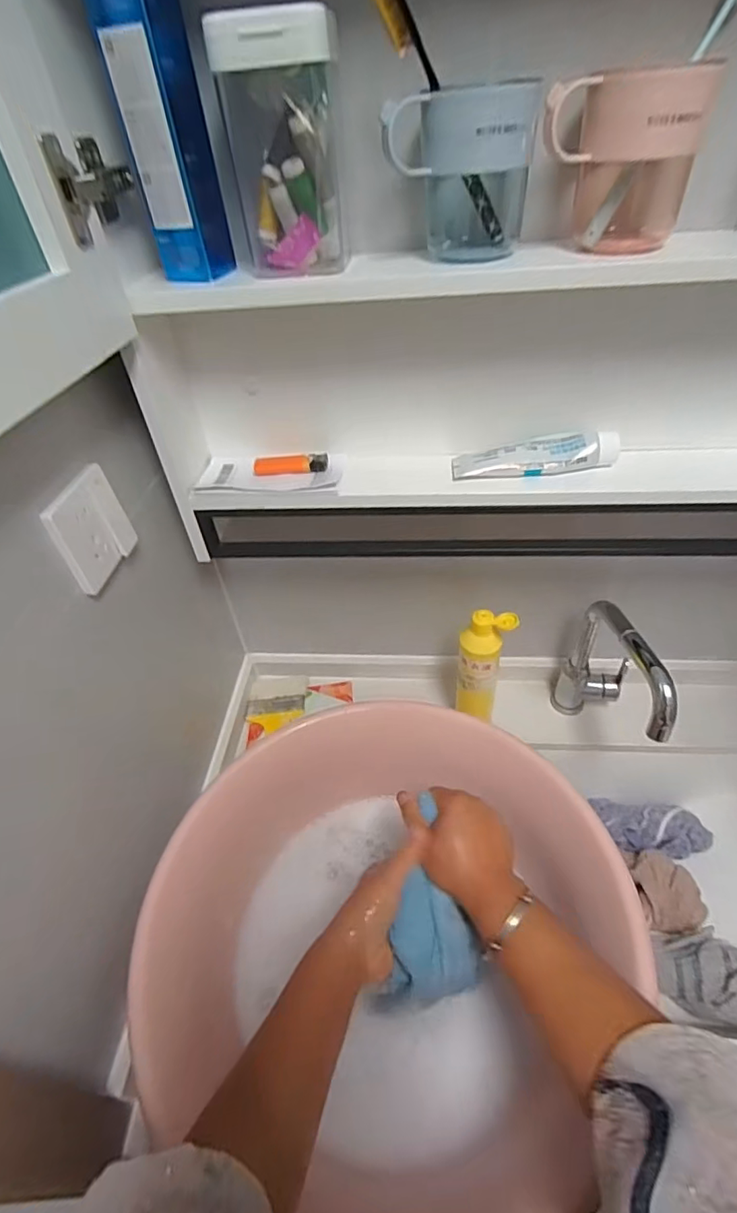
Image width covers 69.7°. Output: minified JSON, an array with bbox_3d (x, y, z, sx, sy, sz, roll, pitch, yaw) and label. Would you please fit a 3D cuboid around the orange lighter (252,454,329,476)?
[{"bbox_3d":[-0.087,-0.158,0.586,0.081,0.012,0.024,-3,44,2],"label":"orange lighter"}]

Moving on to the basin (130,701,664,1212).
[{"bbox_3d":[0.029,0.290,0.531,0.396,0.150,0.347,25,52,28],"label":"basin"}]

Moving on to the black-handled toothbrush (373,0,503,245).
[{"bbox_3d":[0.057,-0.345,0.382,0.019,0.183,0.011,-48,49,9],"label":"black-handled toothbrush"}]

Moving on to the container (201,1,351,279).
[{"bbox_3d":[-0.060,-0.335,0.396,0.083,0.147,0.050,-8,44,-3],"label":"container"}]

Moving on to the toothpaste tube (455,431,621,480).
[{"bbox_3d":[0.172,-0.157,0.549,0.162,0.033,0.041,2,45,7],"label":"toothpaste tube"}]

